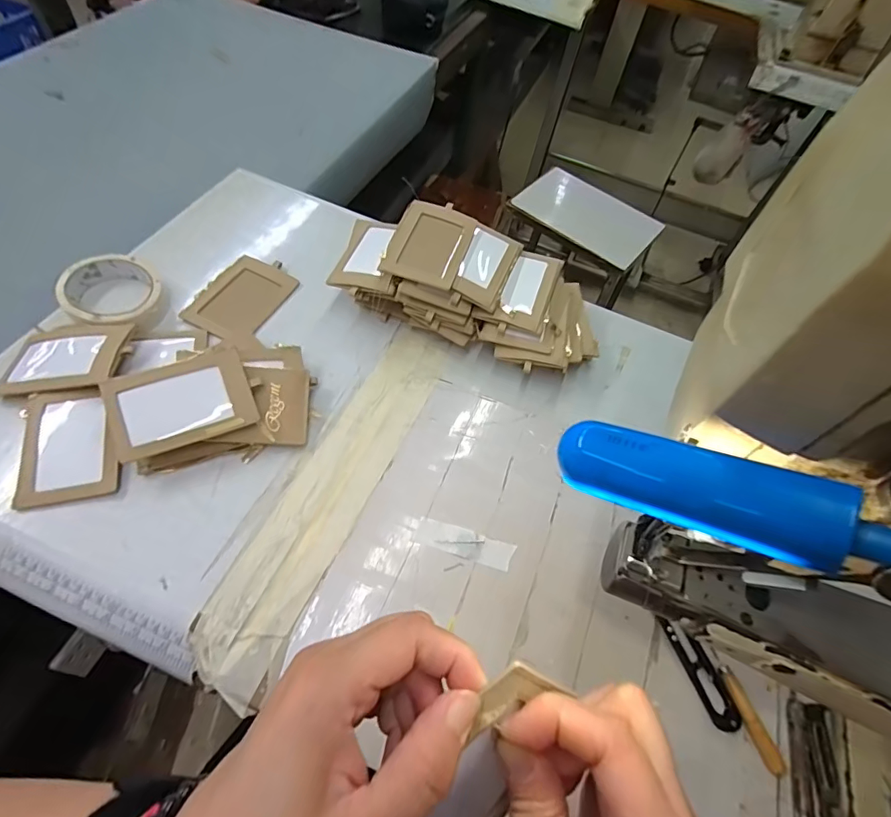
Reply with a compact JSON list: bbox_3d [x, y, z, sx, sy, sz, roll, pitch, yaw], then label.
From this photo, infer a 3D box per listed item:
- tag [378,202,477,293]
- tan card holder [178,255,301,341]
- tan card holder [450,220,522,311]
[{"bbox_3d":[-0.014,-0.173,0.504,0.074,0.010,0.109,20,61,-3],"label":"tag"},{"bbox_3d":[-0.221,-0.123,0.534,0.073,0.006,0.115,30,59,-1],"label":"tan card holder"},{"bbox_3d":[0.042,-0.149,0.510,0.054,0.008,0.104,26,58,-1],"label":"tan card holder"}]

